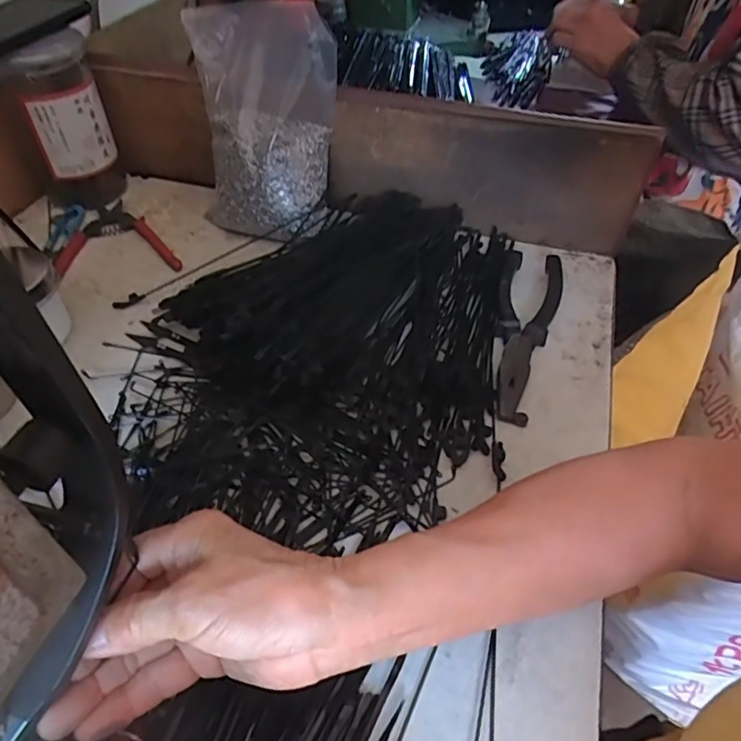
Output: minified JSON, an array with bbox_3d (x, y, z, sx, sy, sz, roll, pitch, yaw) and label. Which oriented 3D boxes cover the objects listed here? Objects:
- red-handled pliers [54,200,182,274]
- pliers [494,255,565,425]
[{"bbox_3d":[-0.235,-0.132,0.556,0.117,0.009,0.103,-1,47,1],"label":"red-handled pliers"},{"bbox_3d":[0.122,-0.036,0.457,0.050,0.017,0.187,13,49,13],"label":"pliers"}]

